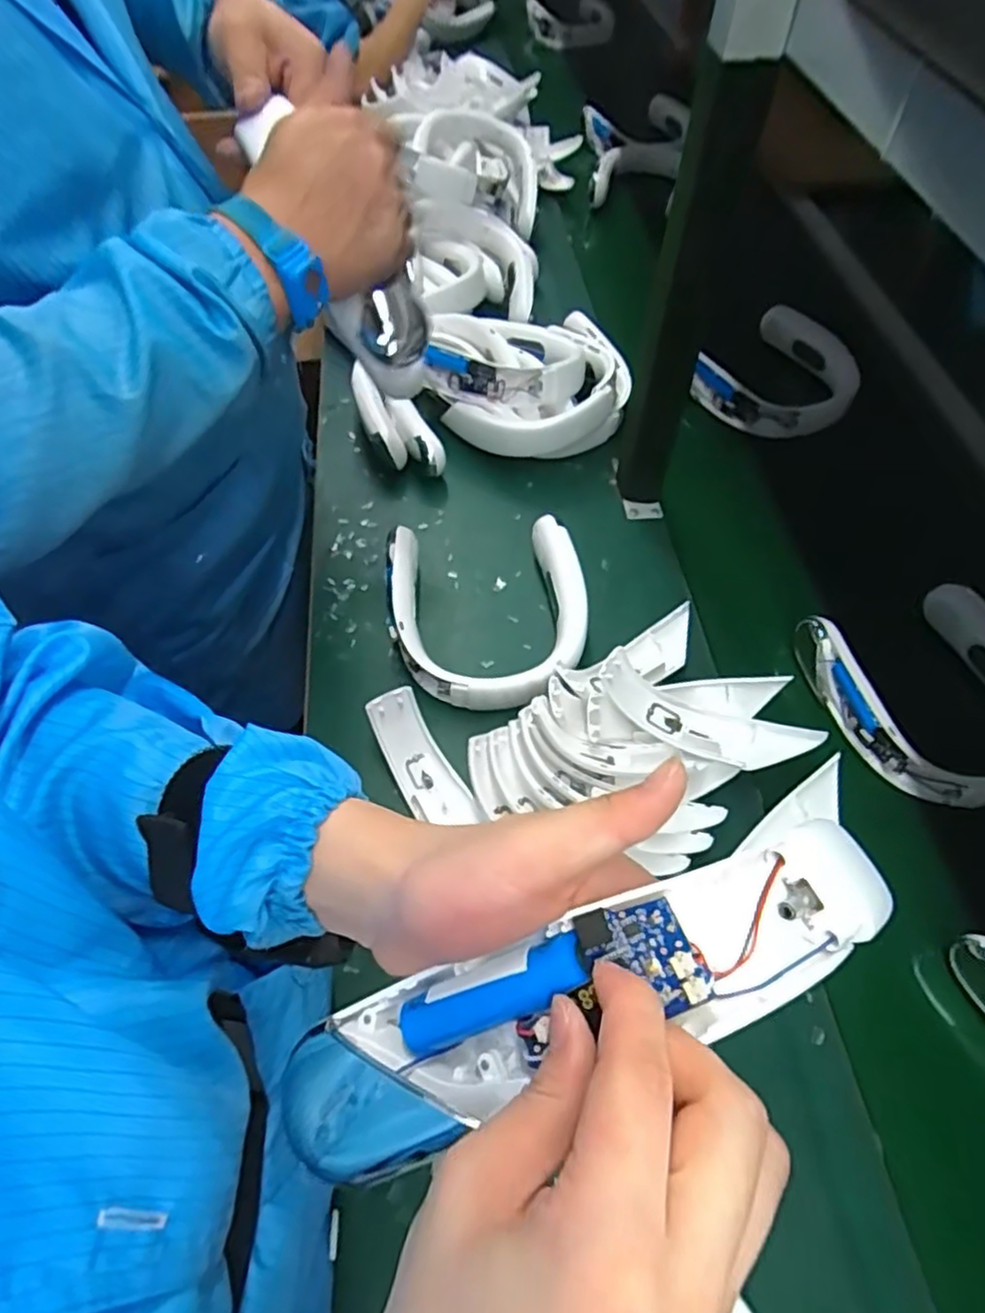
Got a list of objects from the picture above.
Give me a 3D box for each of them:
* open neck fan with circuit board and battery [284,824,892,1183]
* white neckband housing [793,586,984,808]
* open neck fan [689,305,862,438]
[{"bbox_3d":[0.028,0.116,0.231,0.218,0.058,0.049,-26,59,5],"label":"open neck fan with circuit board and battery"},{"bbox_3d":[0.399,0.033,0.618,0.174,0.070,0.203,-11,58,-7],"label":"white neckband housing"},{"bbox_3d":[0.373,-0.355,0.872,0.170,0.069,0.197,34,63,20],"label":"open neck fan"}]

